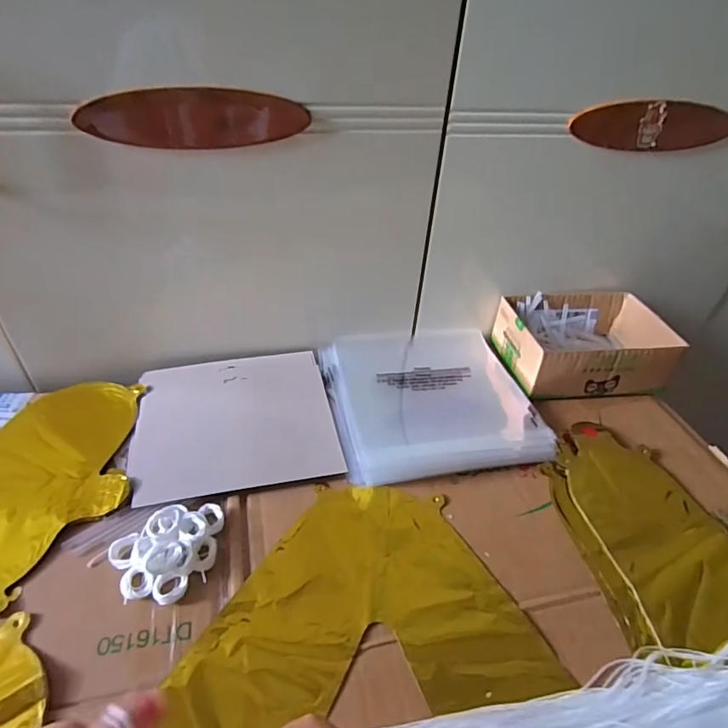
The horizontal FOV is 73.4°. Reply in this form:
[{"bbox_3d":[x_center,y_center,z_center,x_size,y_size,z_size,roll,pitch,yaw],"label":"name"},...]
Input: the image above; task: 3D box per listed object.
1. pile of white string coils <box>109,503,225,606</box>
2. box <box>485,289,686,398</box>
[{"bbox_3d":[-0.152,0.147,0.392,0.088,0.020,0.069,-28,50,-32],"label":"pile of white string coils"},{"bbox_3d":[0.268,-0.028,0.601,0.184,0.061,0.135,-3,41,-9],"label":"box"}]

